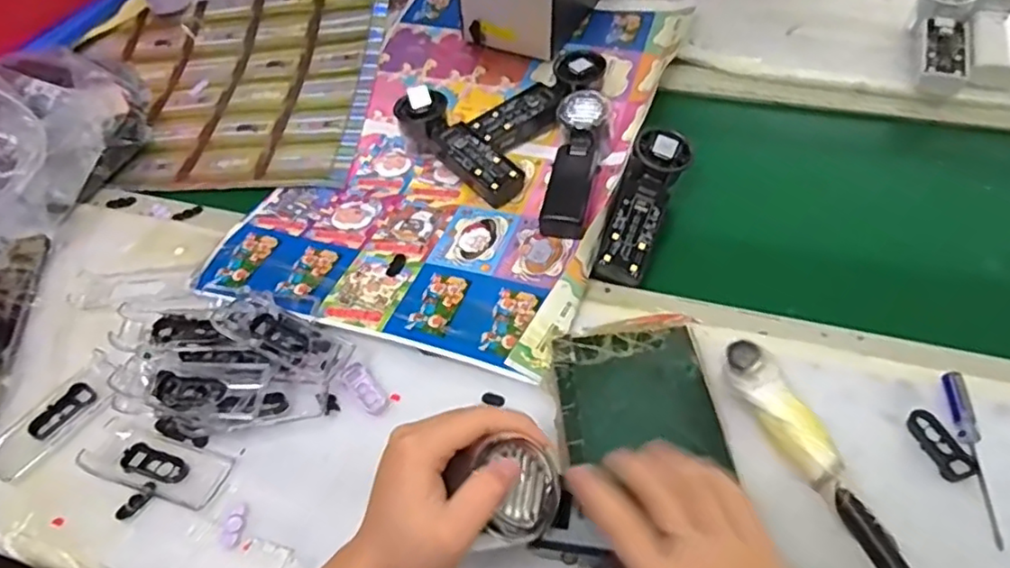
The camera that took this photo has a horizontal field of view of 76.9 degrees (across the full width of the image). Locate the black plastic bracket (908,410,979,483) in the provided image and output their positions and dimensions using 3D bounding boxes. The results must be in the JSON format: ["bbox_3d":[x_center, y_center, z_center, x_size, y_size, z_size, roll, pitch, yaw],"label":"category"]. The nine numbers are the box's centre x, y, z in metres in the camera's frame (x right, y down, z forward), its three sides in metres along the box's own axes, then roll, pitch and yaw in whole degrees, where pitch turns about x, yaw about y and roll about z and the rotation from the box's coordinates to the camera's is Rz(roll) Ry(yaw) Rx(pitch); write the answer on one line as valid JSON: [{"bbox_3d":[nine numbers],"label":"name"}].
[{"bbox_3d":[0.301,0.111,0.440,0.021,0.010,0.049,-15,50,-8],"label":"black plastic bracket"}]

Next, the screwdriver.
[{"bbox_3d":[0.318,0.114,0.431,0.014,0.012,0.121,5,50,9],"label":"screwdriver"}]

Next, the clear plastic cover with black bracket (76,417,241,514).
[{"bbox_3d":[-0.257,0.130,0.467,0.112,0.014,0.043,13,52,15],"label":"clear plastic cover with black bracket"}]

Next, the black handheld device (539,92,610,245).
[{"bbox_3d":[0.070,-0.120,0.629,0.046,0.057,0.156,7,51,11],"label":"black handheld device"}]

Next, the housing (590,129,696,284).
[{"bbox_3d":[0.127,-0.072,0.589,0.050,0.026,0.163,17,65,18],"label":"housing"}]

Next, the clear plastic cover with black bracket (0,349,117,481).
[{"bbox_3d":[-0.351,0.102,0.497,0.042,0.011,0.104,24,55,23],"label":"clear plastic cover with black bracket"}]

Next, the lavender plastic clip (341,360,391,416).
[{"bbox_3d":[-0.109,0.082,0.501,0.018,0.008,0.049,-35,56,-23],"label":"lavender plastic clip"}]

